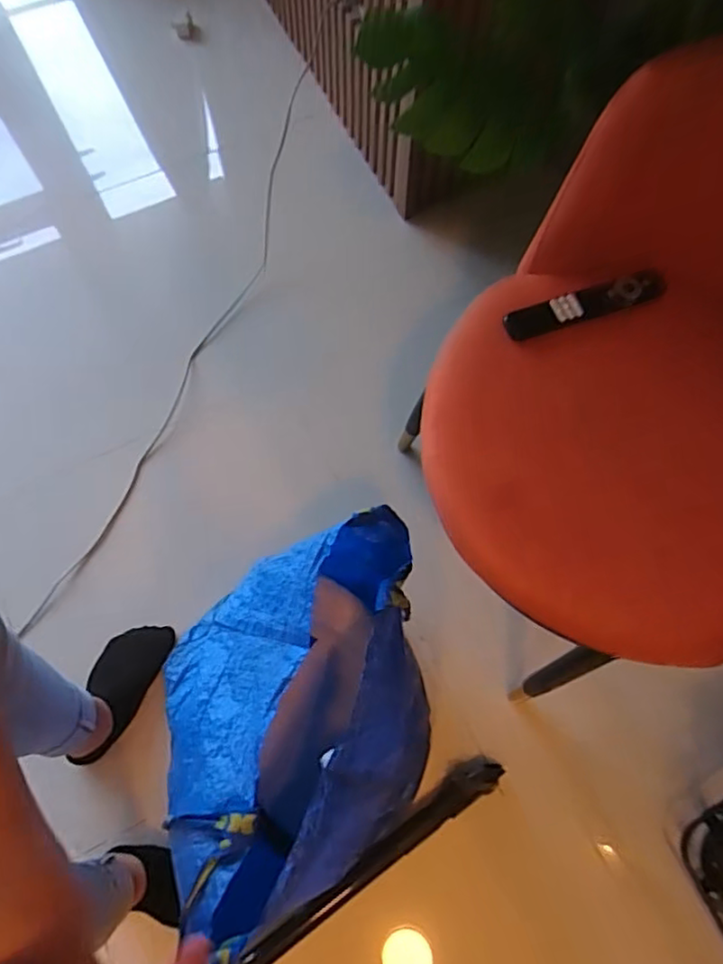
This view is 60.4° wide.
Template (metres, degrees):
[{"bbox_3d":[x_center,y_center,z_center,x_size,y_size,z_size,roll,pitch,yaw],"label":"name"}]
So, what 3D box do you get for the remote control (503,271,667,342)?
[{"bbox_3d":[0.271,-0.213,0.747,0.206,0.025,0.041,-16,70,-5],"label":"remote control"}]

